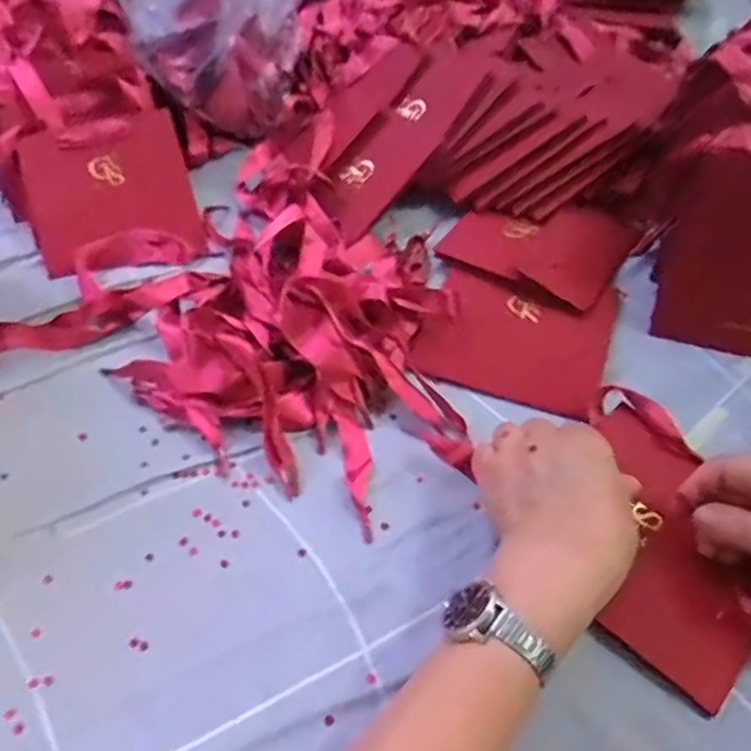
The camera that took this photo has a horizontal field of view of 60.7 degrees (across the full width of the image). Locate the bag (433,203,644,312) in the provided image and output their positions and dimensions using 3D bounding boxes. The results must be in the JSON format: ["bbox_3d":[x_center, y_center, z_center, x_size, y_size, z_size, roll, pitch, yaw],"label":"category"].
[{"bbox_3d":[0.139,-0.117,0.562,0.148,0.024,0.108,28,58,21],"label":"bag"}]

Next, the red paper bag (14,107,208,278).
[{"bbox_3d":[-0.243,-0.169,0.588,0.142,0.019,0.139,-18,83,-12],"label":"red paper bag"}]

